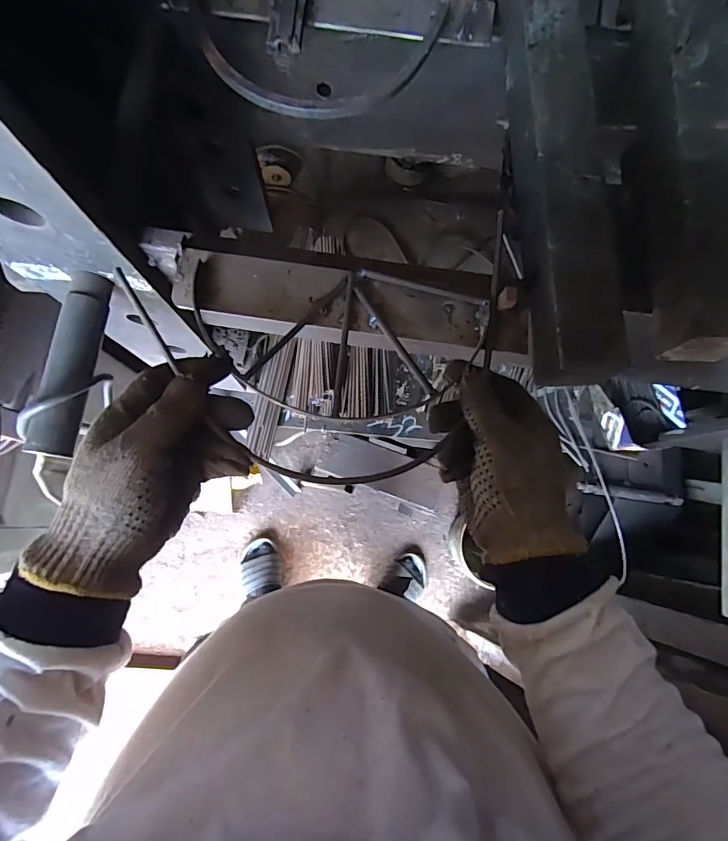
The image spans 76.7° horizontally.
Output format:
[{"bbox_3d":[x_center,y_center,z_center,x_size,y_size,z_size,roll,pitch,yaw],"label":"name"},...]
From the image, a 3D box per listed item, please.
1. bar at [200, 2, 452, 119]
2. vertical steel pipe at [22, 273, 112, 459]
[{"bbox_3d":[-0.027,-0.312,0.396,0.216,0.011,0.096,-7,79,-3],"label":"bar"},{"bbox_3d":[-0.248,-0.048,0.388,0.030,0.029,0.153,9,79,0],"label":"vertical steel pipe"}]

